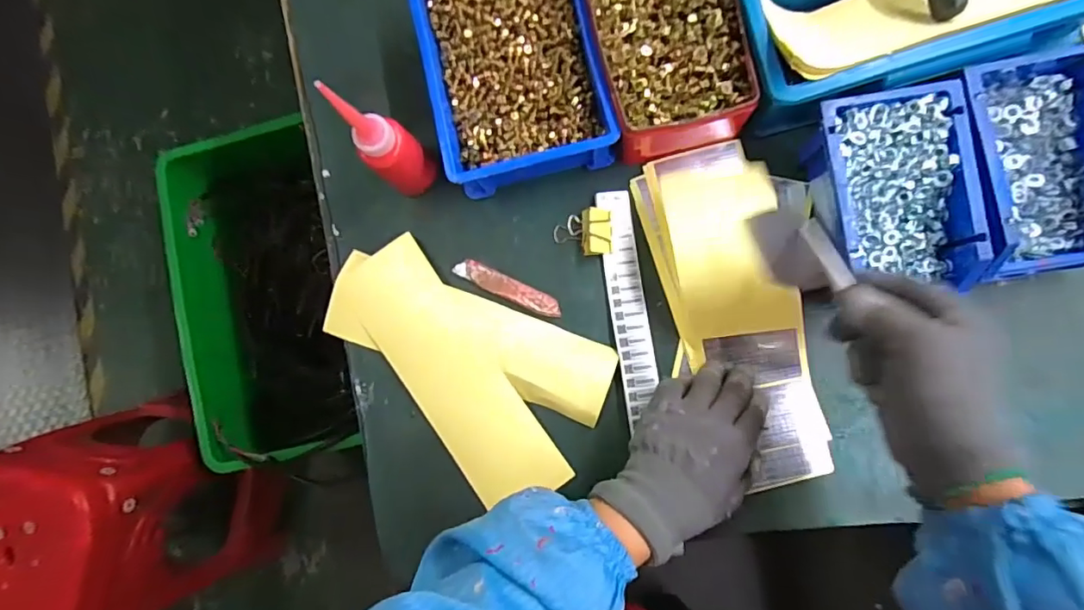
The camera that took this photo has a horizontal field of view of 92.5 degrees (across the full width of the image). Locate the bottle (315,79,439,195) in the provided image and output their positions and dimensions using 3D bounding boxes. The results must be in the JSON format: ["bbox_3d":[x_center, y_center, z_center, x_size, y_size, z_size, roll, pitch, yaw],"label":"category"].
[{"bbox_3d":[-0.126,-0.125,0.421,0.036,0.148,0.046,42,92,8],"label":"bottle"}]

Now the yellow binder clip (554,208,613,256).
[{"bbox_3d":[0.036,-0.066,0.458,0.052,0.038,0.040,-2,86,7],"label":"yellow binder clip"}]

